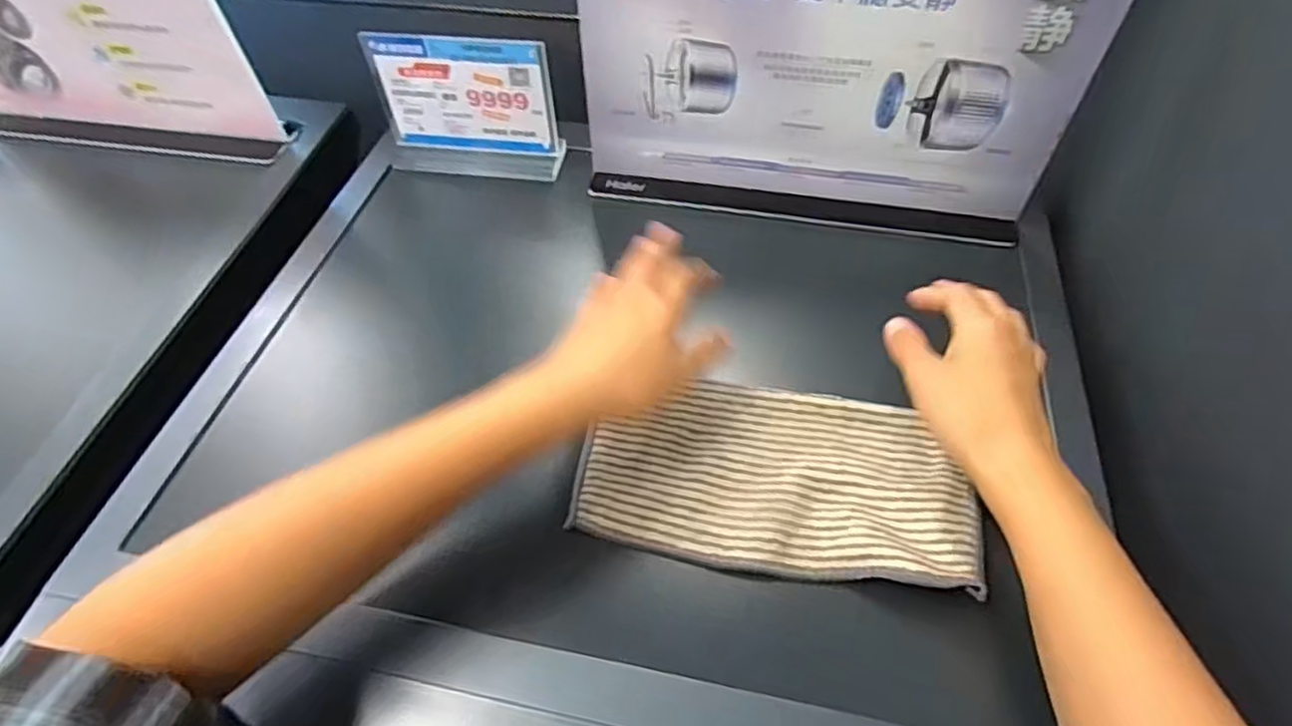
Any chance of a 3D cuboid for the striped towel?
[{"bbox_3d":[0.074,0.065,0.409,0.224,0.016,0.119,7,54,8],"label":"striped towel"}]

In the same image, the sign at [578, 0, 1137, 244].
[{"bbox_3d":[0.125,-0.197,0.500,0.344,0.225,0.023,7,54,7],"label":"sign"}]

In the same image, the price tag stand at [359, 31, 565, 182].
[{"bbox_3d":[-0.153,-0.214,0.584,0.154,0.123,0.038,4,53,5],"label":"price tag stand"}]

